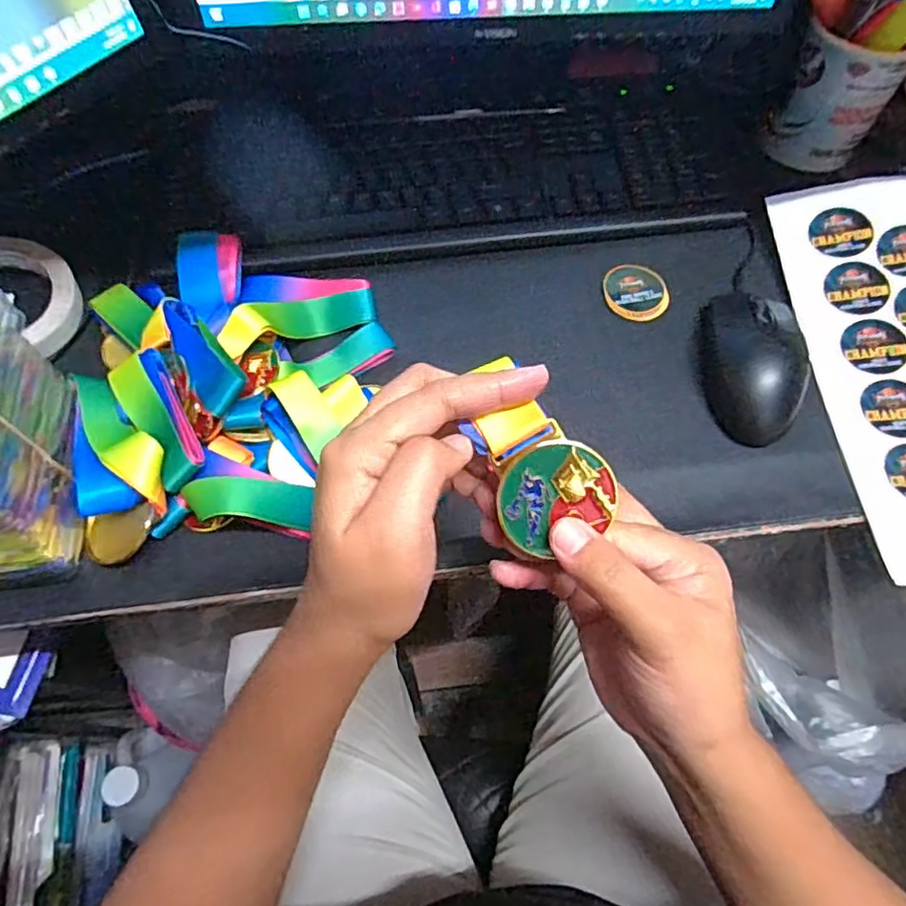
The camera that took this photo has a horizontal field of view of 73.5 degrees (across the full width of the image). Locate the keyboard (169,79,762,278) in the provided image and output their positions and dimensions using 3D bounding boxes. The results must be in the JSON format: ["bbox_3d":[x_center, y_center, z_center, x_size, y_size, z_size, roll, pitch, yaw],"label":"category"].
[{"bbox_3d":[0.028,-0.218,0.471,0.458,0.022,0.135,-7,68,-5],"label":"keyboard"}]

